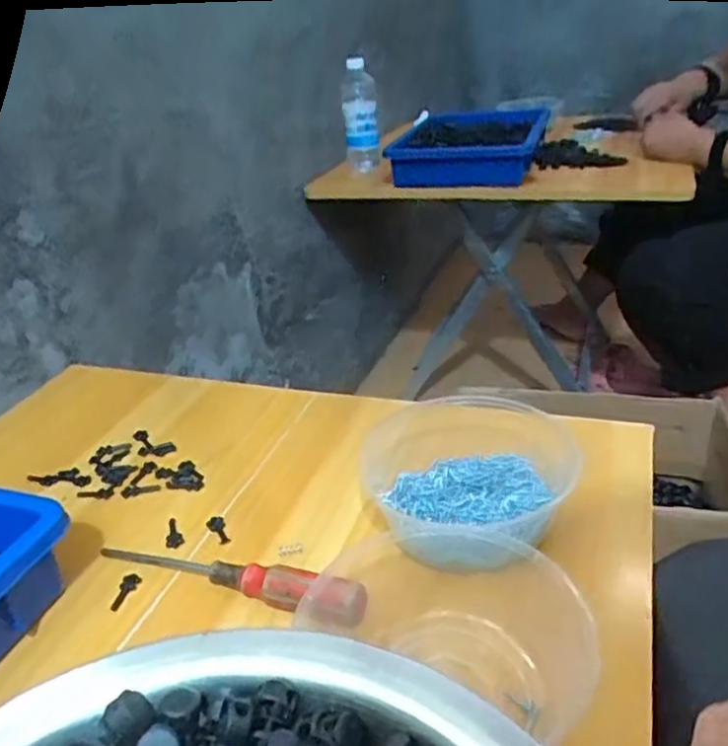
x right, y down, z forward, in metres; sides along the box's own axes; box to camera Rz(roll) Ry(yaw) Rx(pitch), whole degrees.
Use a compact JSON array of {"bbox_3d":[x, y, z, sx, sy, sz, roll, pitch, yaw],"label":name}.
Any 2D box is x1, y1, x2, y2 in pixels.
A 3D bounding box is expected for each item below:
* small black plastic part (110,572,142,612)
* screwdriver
[{"bbox_3d":[-0.158,0.147,0.454,0.013,0.008,0.027,0,29,10],"label":"small black plastic part"},{"bbox_3d":[-0.091,0.126,0.439,0.195,0.029,0.022,9,32,25],"label":"screwdriver"}]

